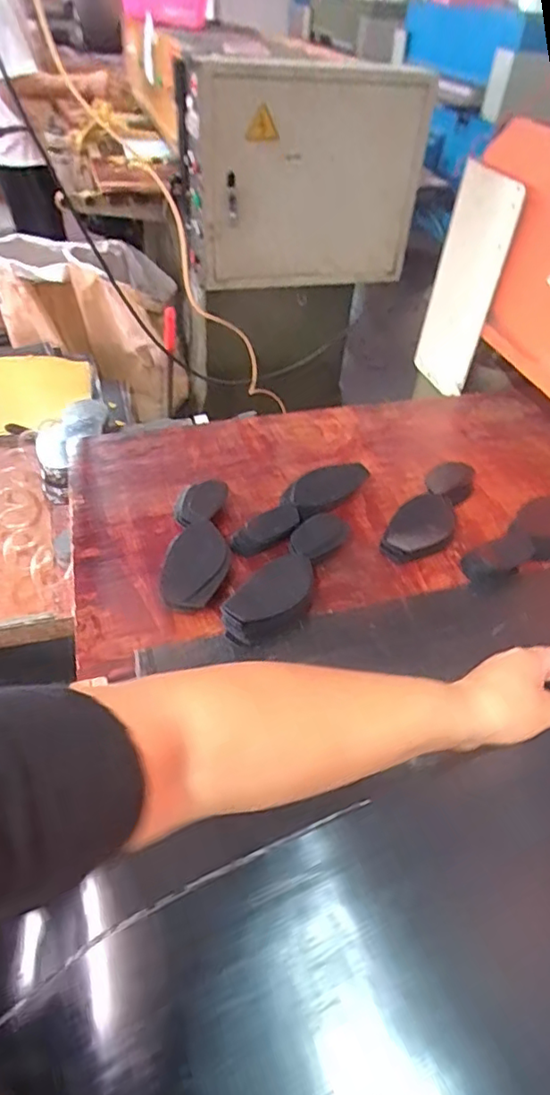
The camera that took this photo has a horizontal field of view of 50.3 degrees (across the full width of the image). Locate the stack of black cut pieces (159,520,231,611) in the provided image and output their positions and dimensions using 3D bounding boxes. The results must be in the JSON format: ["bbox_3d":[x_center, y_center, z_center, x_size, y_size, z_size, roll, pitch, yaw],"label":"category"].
[{"bbox_3d":[-0.088,0.022,0.643,0.073,0.026,0.125,2,44,-3],"label":"stack of black cut pieces"}]

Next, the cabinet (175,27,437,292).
[{"bbox_3d":[0.075,-0.971,1.521,0.586,0.524,0.200,-12,47,-17],"label":"cabinet"}]

